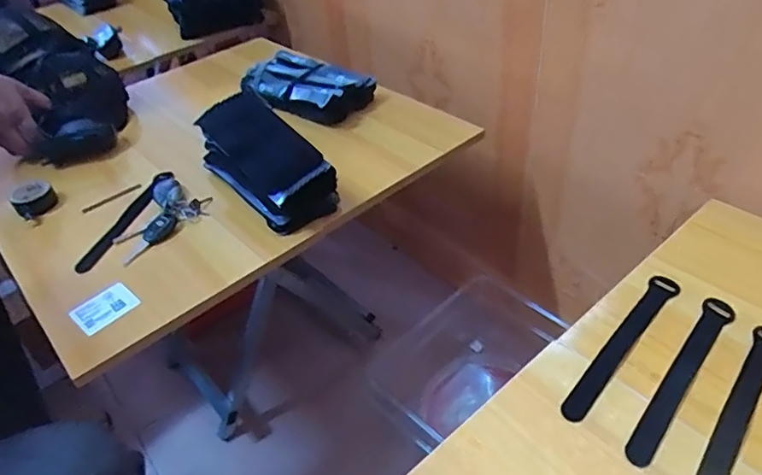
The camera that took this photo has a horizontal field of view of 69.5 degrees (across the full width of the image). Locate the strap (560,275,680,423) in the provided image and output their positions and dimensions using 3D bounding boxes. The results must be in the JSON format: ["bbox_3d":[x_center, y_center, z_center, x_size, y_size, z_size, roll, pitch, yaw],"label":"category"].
[{"bbox_3d":[0.219,0.094,0.493,0.024,0.004,0.199,27,50,33],"label":"strap"}]

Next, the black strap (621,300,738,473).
[{"bbox_3d":[0.254,0.116,0.461,0.024,0.006,0.194,26,50,32],"label":"black strap"}]

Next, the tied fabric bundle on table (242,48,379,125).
[{"bbox_3d":[-0.123,-0.244,0.894,0.203,0.050,0.129,22,49,29],"label":"tied fabric bundle on table"}]

